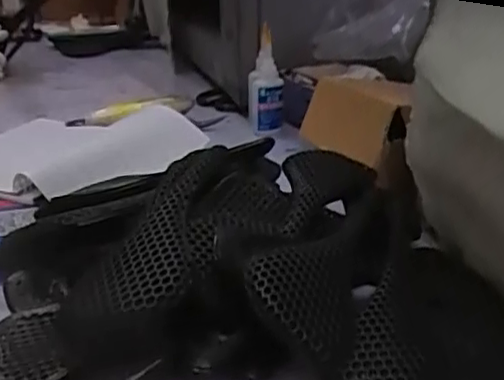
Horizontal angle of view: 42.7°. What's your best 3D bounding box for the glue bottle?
[{"bbox_3d":[0.016,-0.137,0.848,0.042,0.125,0.054,-11,24,-24],"label":"glue bottle"}]

